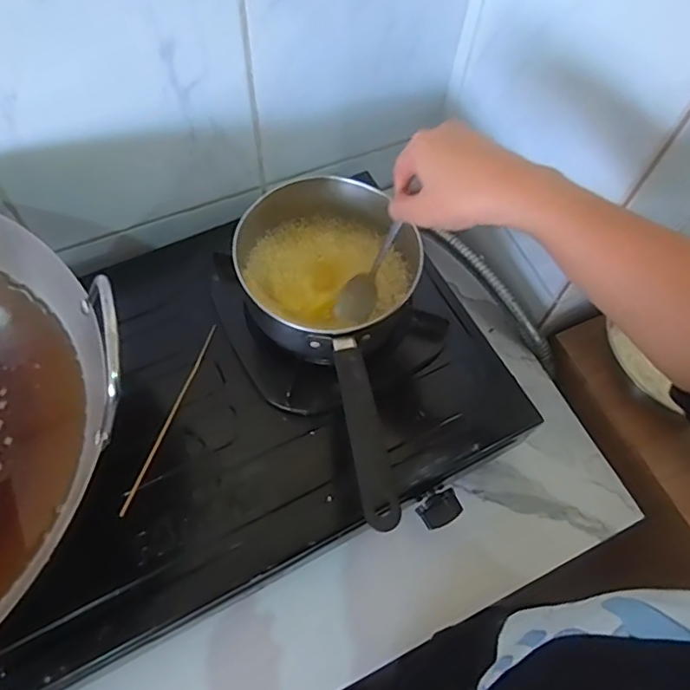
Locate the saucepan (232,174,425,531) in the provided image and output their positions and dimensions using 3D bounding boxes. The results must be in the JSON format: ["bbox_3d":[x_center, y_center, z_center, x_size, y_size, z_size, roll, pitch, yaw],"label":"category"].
[{"bbox_3d":[-0.002,-0.013,0.512,0.176,0.079,0.371,-6,51,-6],"label":"saucepan"}]

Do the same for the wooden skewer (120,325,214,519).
[{"bbox_3d":[-0.162,0.064,0.528,0.005,0.005,0.193,17,63,6],"label":"wooden skewer"}]

